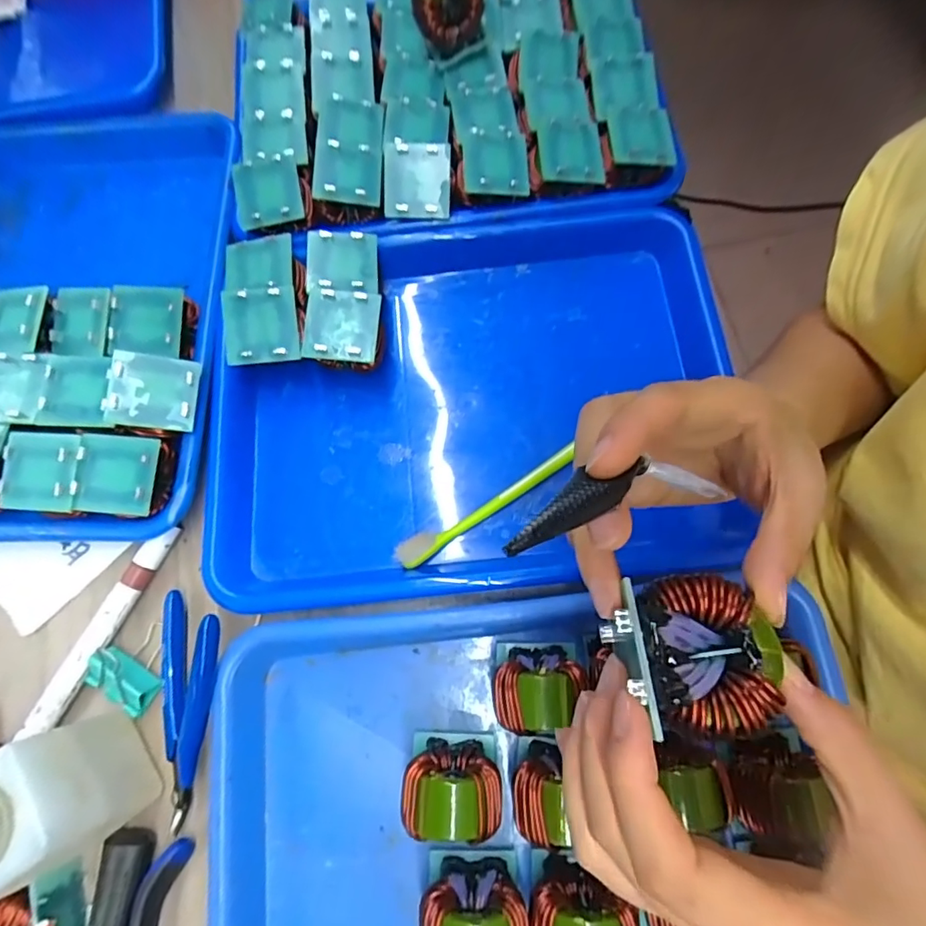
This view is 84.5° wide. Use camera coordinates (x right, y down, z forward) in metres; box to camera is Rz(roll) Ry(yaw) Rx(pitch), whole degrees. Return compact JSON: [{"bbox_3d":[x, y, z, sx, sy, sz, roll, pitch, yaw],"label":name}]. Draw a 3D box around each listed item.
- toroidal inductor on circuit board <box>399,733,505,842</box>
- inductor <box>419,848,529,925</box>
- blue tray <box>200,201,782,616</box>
[{"bbox_3d":[-0.005,0.162,0.260,0.047,0.049,0.038,2,73,3],"label":"toroidal inductor on circuit board"},{"bbox_3d":[0.005,0.215,0.246,0.050,0.054,0.038,4,73,3],"label":"inductor"},{"bbox_3d":[0.009,-0.046,0.337,0.338,0.033,0.266,-1,71,0],"label":"blue tray"}]

